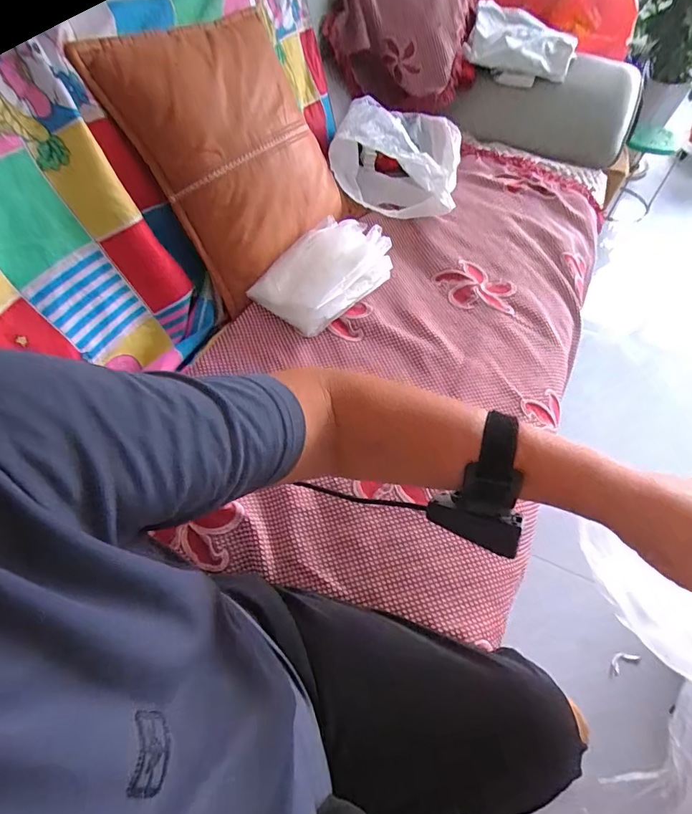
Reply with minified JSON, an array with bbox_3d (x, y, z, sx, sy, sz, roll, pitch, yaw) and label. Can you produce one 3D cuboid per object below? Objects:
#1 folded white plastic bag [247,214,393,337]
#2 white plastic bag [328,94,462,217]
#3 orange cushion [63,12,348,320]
[{"bbox_3d":[-0.044,-0.237,0.778,0.150,0.079,0.229,37,61,21],"label":"folded white plastic bag"},{"bbox_3d":[0.116,-0.551,0.978,0.261,0.123,0.292,11,55,5],"label":"white plastic bag"},{"bbox_3d":[-0.191,-0.431,0.750,0.088,0.393,0.317,13,53,49],"label":"orange cushion"}]

